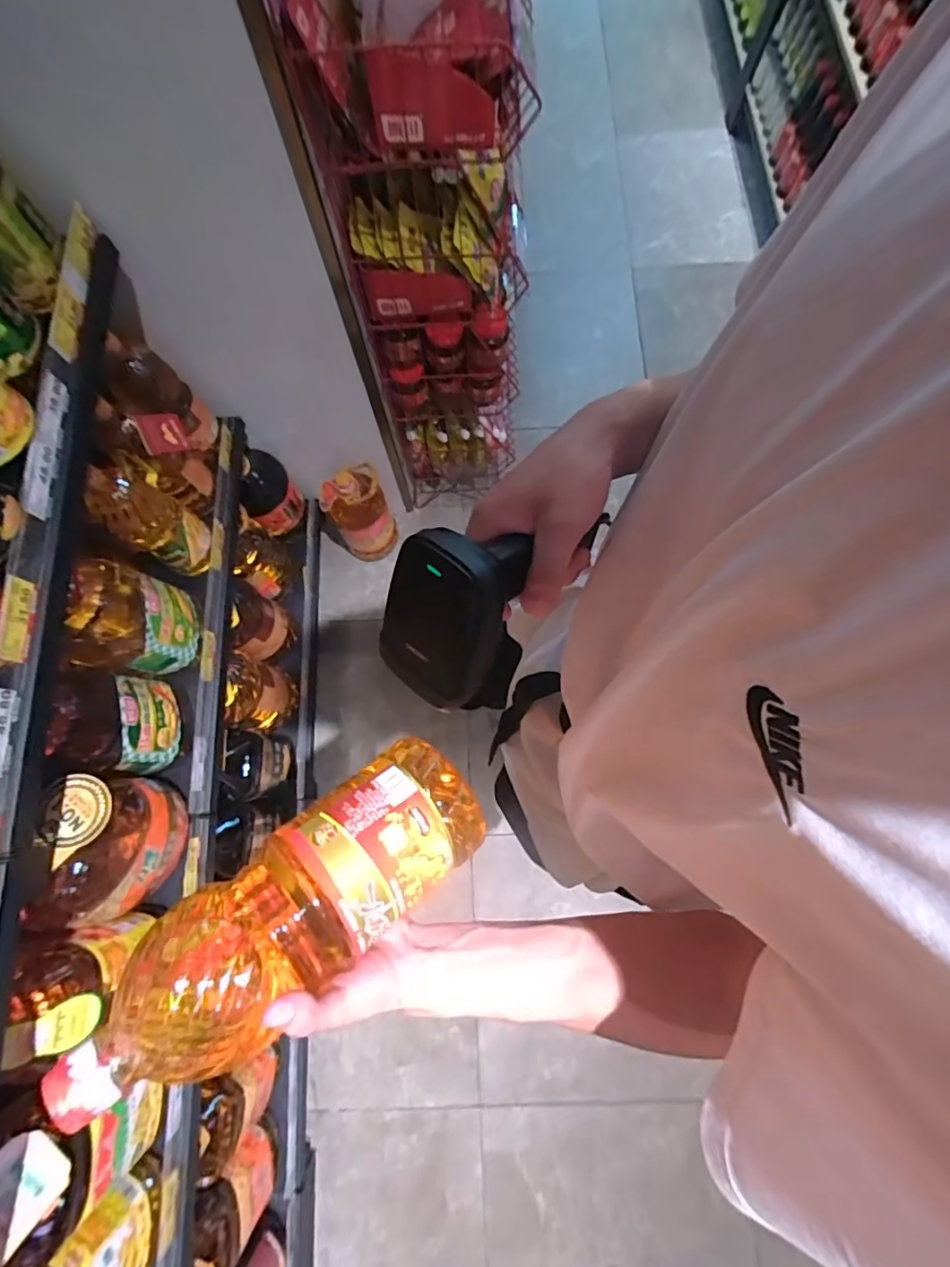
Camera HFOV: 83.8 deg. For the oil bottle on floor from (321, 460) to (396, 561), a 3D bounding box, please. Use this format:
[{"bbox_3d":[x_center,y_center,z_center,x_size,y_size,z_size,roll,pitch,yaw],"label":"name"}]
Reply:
[{"bbox_3d":[-0.303,-0.324,1.384,0.147,0.299,0.155,0,76,1],"label":"oil bottle on floor"}]

